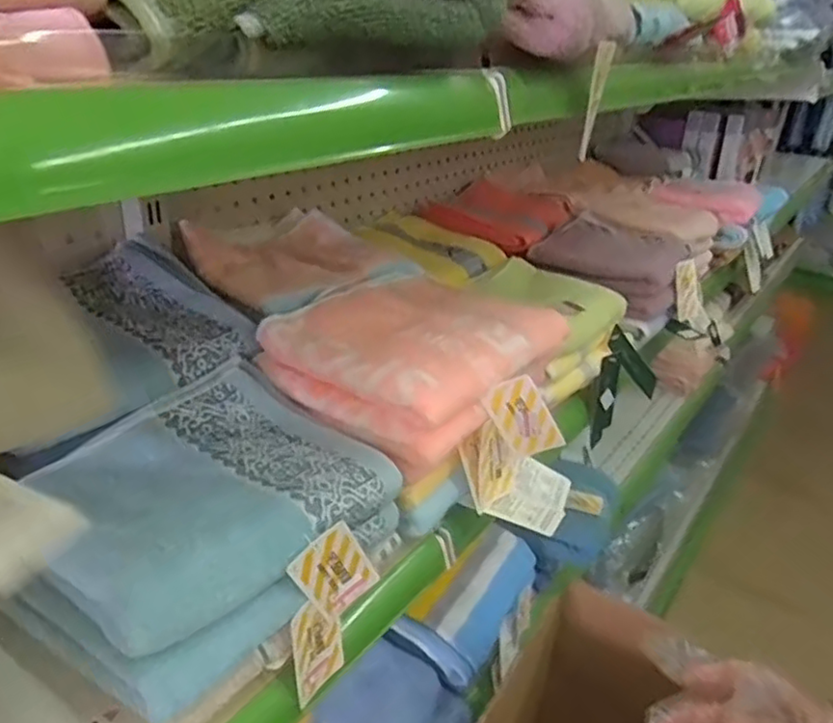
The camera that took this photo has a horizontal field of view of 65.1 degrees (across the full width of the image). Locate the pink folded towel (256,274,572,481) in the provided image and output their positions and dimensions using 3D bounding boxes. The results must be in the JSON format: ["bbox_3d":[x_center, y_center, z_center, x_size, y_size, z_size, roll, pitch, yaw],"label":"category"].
[{"bbox_3d":[0.000,-0.015,0.509,0.163,0.041,0.183,25,34,33],"label":"pink folded towel"}]

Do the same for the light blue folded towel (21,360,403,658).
[{"bbox_3d":[-0.126,0.070,0.391,0.160,0.027,0.188,25,34,33],"label":"light blue folded towel"}]

